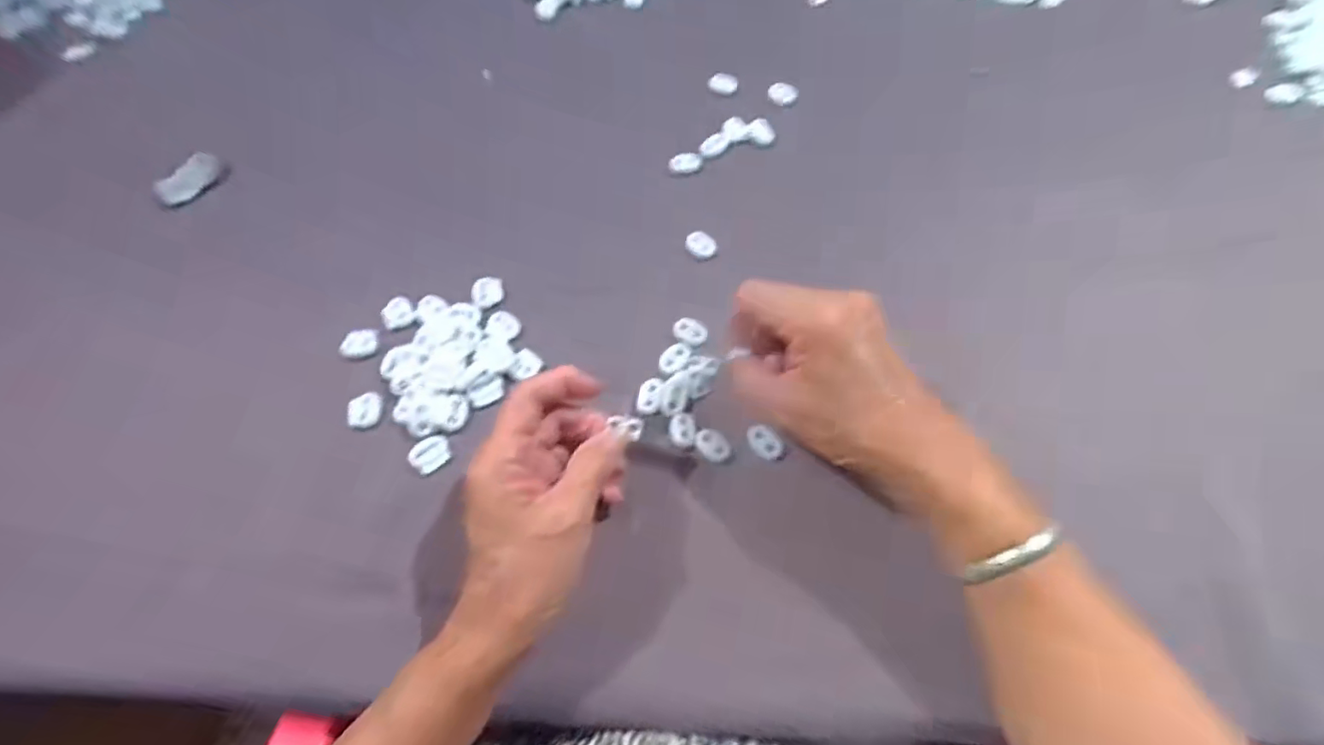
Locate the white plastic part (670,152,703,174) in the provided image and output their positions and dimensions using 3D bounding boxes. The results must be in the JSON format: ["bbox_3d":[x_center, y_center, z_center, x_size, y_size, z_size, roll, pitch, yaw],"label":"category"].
[{"bbox_3d":[0.018,-0.158,0.433,0.026,0.009,0.014,-14,65,-5],"label":"white plastic part"}]

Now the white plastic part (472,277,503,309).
[{"bbox_3d":[-0.118,-0.054,0.393,0.022,0.012,0.016,-27,67,-11],"label":"white plastic part"}]

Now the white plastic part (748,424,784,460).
[{"bbox_3d":[0.061,0.041,0.341,0.016,0.004,0.023,-38,69,-15],"label":"white plastic part"}]

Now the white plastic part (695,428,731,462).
[{"bbox_3d":[0.030,0.042,0.338,0.016,0.004,0.021,-35,68,-14],"label":"white plastic part"}]

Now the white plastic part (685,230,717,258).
[{"bbox_3d":[0.026,-0.089,0.401,0.017,0.005,0.023,-28,67,-11],"label":"white plastic part"}]

